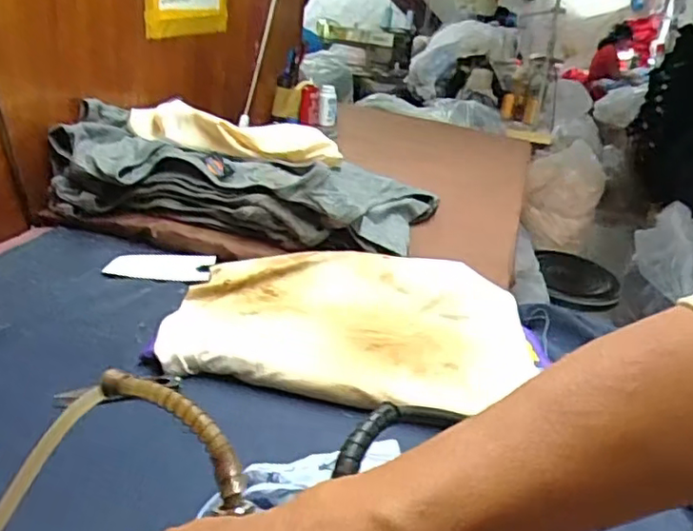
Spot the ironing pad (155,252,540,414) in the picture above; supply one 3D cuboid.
[{"bbox_3d":[0.008,0.055,0.659,0.364,0.046,0.249,11,24,8],"label":"ironing pad"}]

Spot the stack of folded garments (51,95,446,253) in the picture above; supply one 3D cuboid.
[{"bbox_3d":[-0.144,-0.121,0.905,0.531,0.105,0.254,10,24,7],"label":"stack of folded garments"}]

